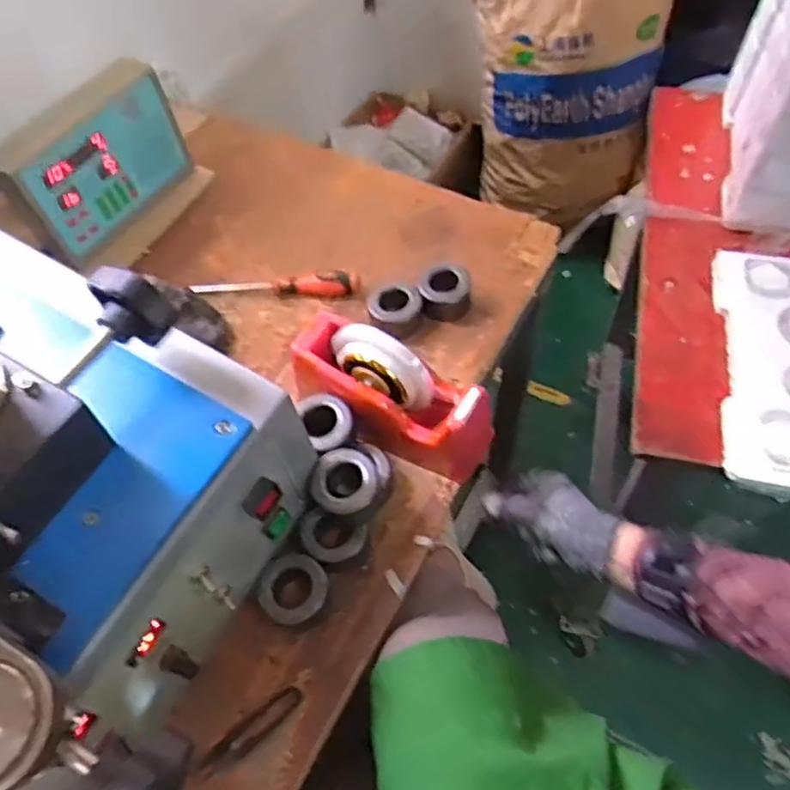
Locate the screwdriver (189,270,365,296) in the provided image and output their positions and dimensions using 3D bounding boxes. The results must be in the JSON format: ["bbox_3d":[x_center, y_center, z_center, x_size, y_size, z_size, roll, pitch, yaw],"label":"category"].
[{"bbox_3d":[-0.141,-0.133,0.768,0.195,0.022,0.025,0,58,3],"label":"screwdriver"}]

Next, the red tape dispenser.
[{"bbox_3d":[-0.007,-0.005,0.631,0.202,0.115,0.076,24,62,17],"label":"red tape dispenser"}]

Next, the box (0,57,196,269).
[{"bbox_3d":[-0.371,-0.293,0.808,0.068,0.148,0.225,30,64,20],"label":"box"}]

